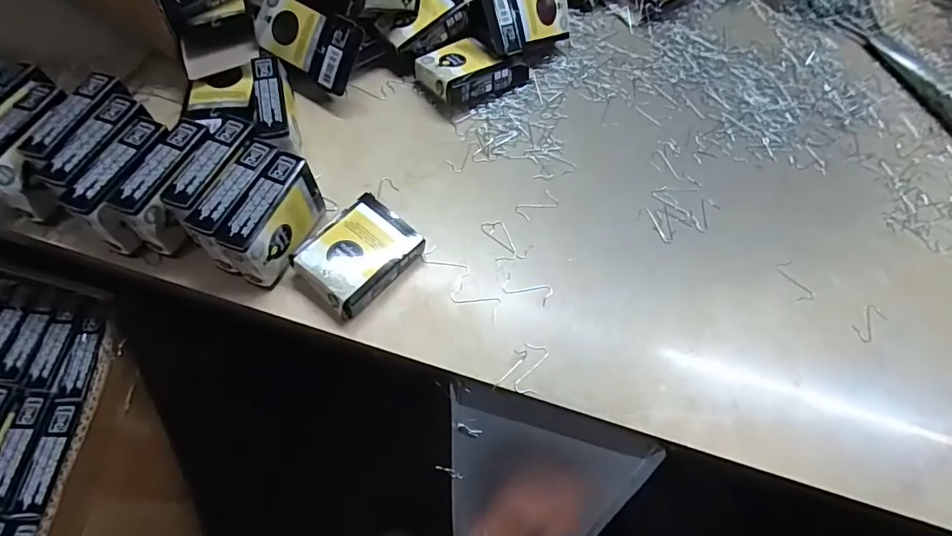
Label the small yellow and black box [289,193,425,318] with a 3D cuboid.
[{"bbox_3d":[-0.080,-0.008,0.330,0.057,0.031,0.075,39,65,12],"label":"small yellow and black box"}]

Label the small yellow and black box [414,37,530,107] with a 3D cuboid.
[{"bbox_3d":[0.000,-0.174,0.419,0.094,0.031,0.055,-27,70,-19],"label":"small yellow and black box"}]

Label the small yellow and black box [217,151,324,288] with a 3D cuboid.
[{"bbox_3d":[-0.129,-0.028,0.312,0.024,0.058,0.075,22,63,4],"label":"small yellow and black box"}]

